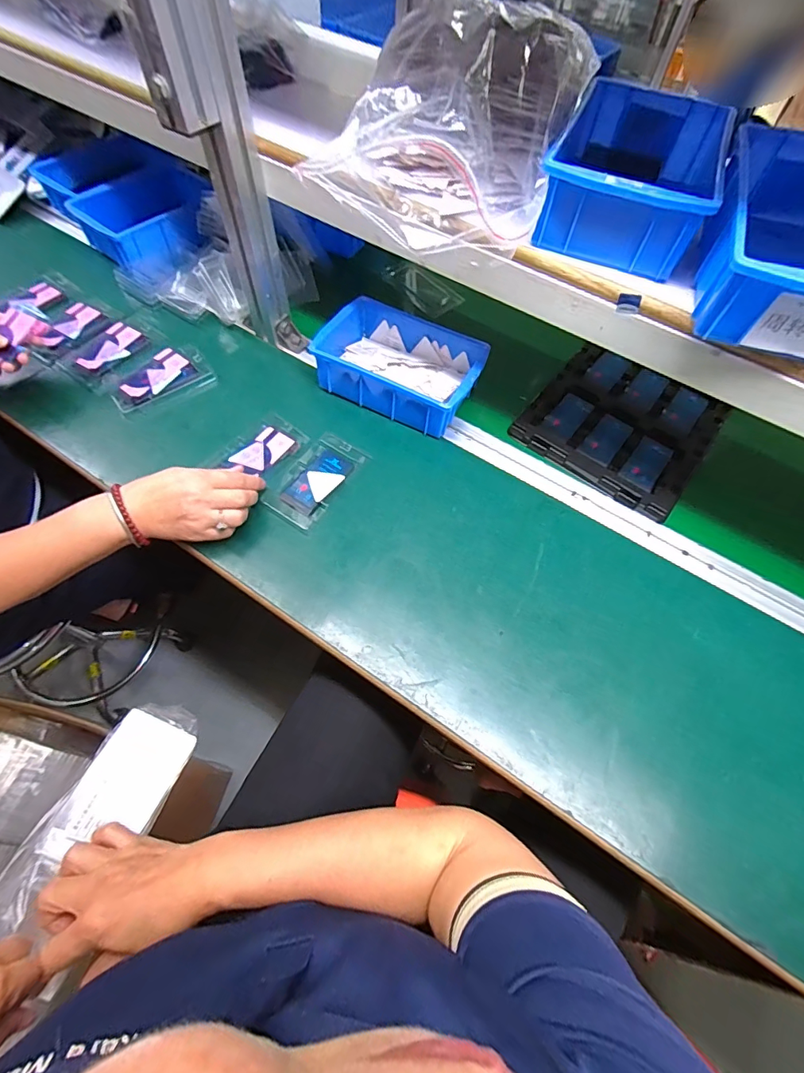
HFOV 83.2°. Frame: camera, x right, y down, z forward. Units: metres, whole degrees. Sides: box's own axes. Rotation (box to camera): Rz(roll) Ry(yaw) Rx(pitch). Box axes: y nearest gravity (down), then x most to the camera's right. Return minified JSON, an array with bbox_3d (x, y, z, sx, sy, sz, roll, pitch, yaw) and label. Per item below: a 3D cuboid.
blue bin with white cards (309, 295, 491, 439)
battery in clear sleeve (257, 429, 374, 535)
[{"bbox_3d":[0.001,-0.228,0.604,0.205,0.064,0.145,27,63,10],"label":"blue bin with white cards"},{"bbox_3d":[-0.102,-0.072,0.548,0.069,0.010,0.129,31,64,13],"label":"battery in clear sleeve"}]

